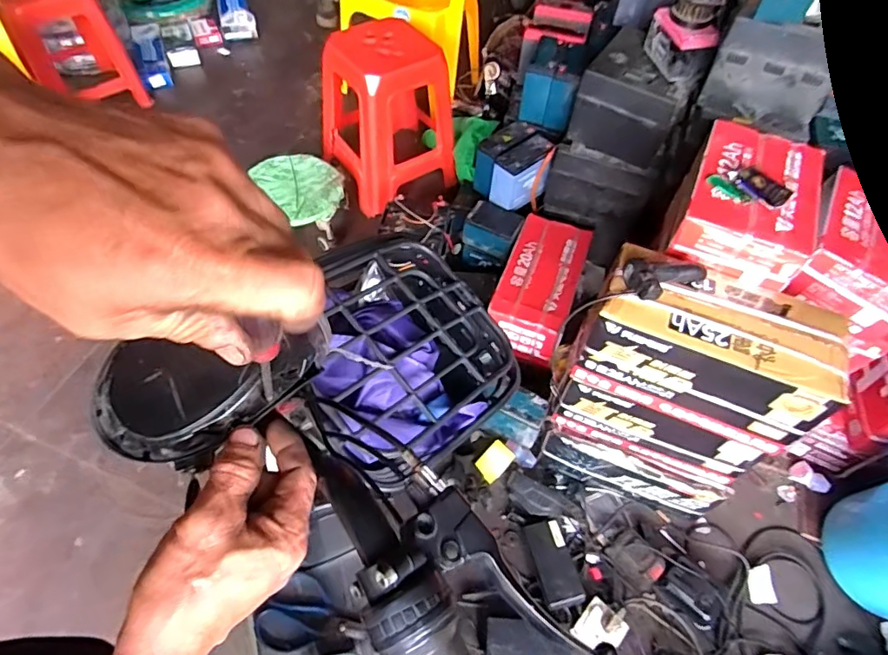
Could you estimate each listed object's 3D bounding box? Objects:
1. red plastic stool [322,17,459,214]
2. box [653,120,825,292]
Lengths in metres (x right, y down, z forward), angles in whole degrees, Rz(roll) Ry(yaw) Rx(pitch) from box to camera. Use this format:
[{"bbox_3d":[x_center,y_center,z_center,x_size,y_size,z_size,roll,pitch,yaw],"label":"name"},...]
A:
[{"bbox_3d":[-0.195,-0.690,1.724,0.350,0.410,0.367,-26,61,-19],"label":"red plastic stool"},{"bbox_3d":[0.557,-0.230,0.983,0.217,0.123,0.320,24,58,13],"label":"box"}]

